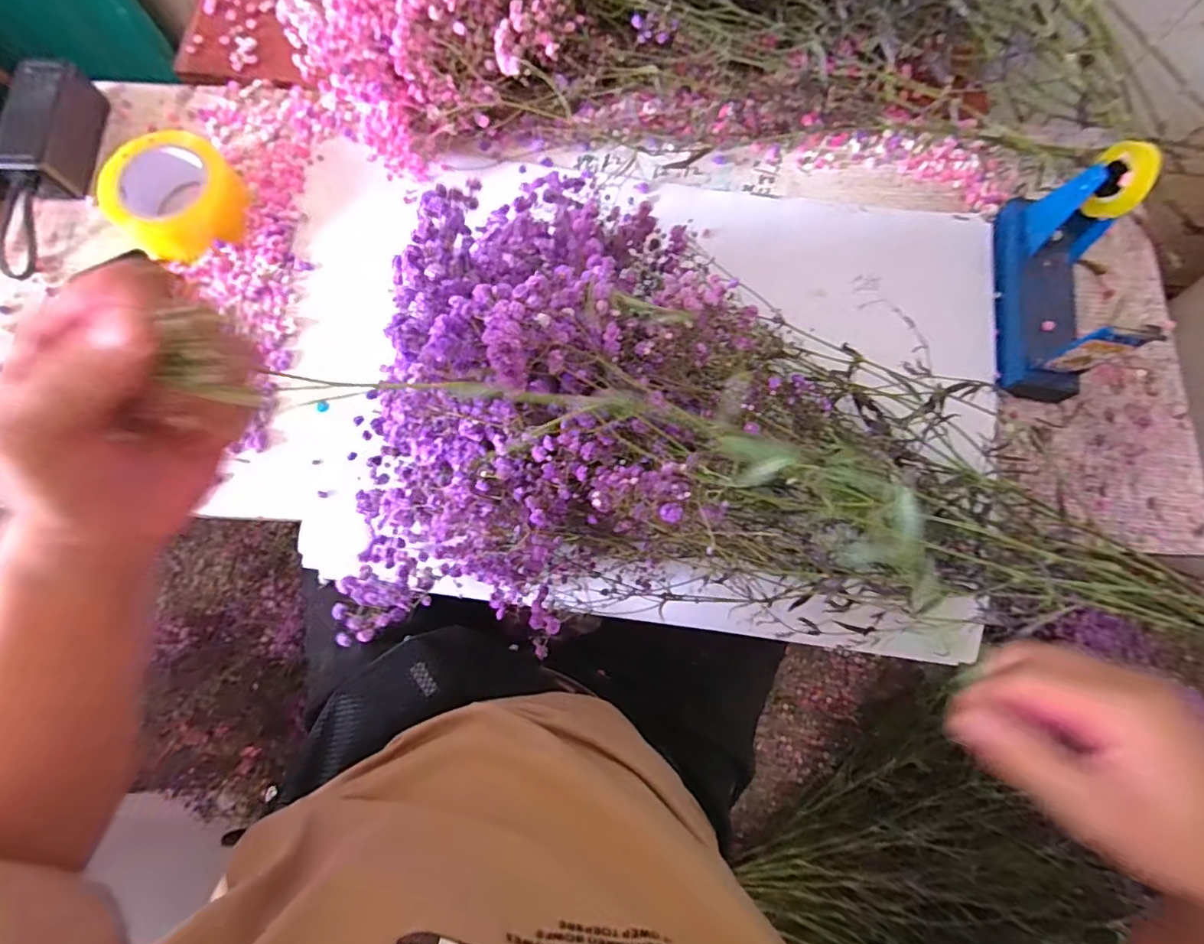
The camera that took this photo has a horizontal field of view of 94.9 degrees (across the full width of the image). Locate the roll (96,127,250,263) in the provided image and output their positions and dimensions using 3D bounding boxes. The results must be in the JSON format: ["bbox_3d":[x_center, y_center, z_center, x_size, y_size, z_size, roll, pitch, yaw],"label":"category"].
[{"bbox_3d":[-0.414,-0.268,0.534,0.117,0.050,0.117,0,76,-1],"label":"roll"}]

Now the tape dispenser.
[{"bbox_3d":[0.430,-0.182,0.502,0.064,0.130,0.214,8,76,0],"label":"tape dispenser"}]

